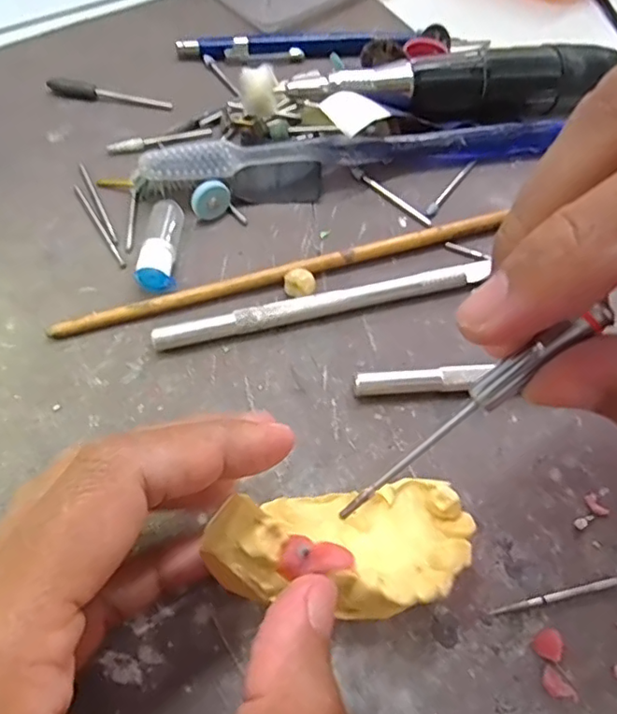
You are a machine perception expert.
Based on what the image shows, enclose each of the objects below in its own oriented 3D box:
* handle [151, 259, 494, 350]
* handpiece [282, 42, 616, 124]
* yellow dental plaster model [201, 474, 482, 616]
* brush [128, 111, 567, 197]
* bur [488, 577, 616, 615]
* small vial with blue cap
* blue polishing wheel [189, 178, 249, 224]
[{"bbox_3d":[0.004,-0.018,0.207,0.115,0.008,0.007,-13,63,-11],"label":"handle"},{"bbox_3d":[0.065,-0.118,0.255,0.147,0.023,0.024,-9,62,-9],"label":"handpiece"},{"bbox_3d":[0.008,0.049,0.151,0.067,0.020,0.033,2,60,-15],"label":"yellow dental plaster model"},{"bbox_3d":[0.024,-0.088,0.239,0.185,0.020,0.024,-14,63,-12],"label":"brush"},{"bbox_3d":[0.072,0.069,0.169,0.040,0.004,0.004,-10,62,-10],"label":"bur"},{"bbox_3d":[-0.054,-0.040,0.213,0.013,0.010,0.037,1,61,-4],"label":"small vial with blue cap"},{"bbox_3d":[-0.034,-0.059,0.223,0.019,0.016,0.007,-18,37,-26],"label":"blue polishing wheel"}]

